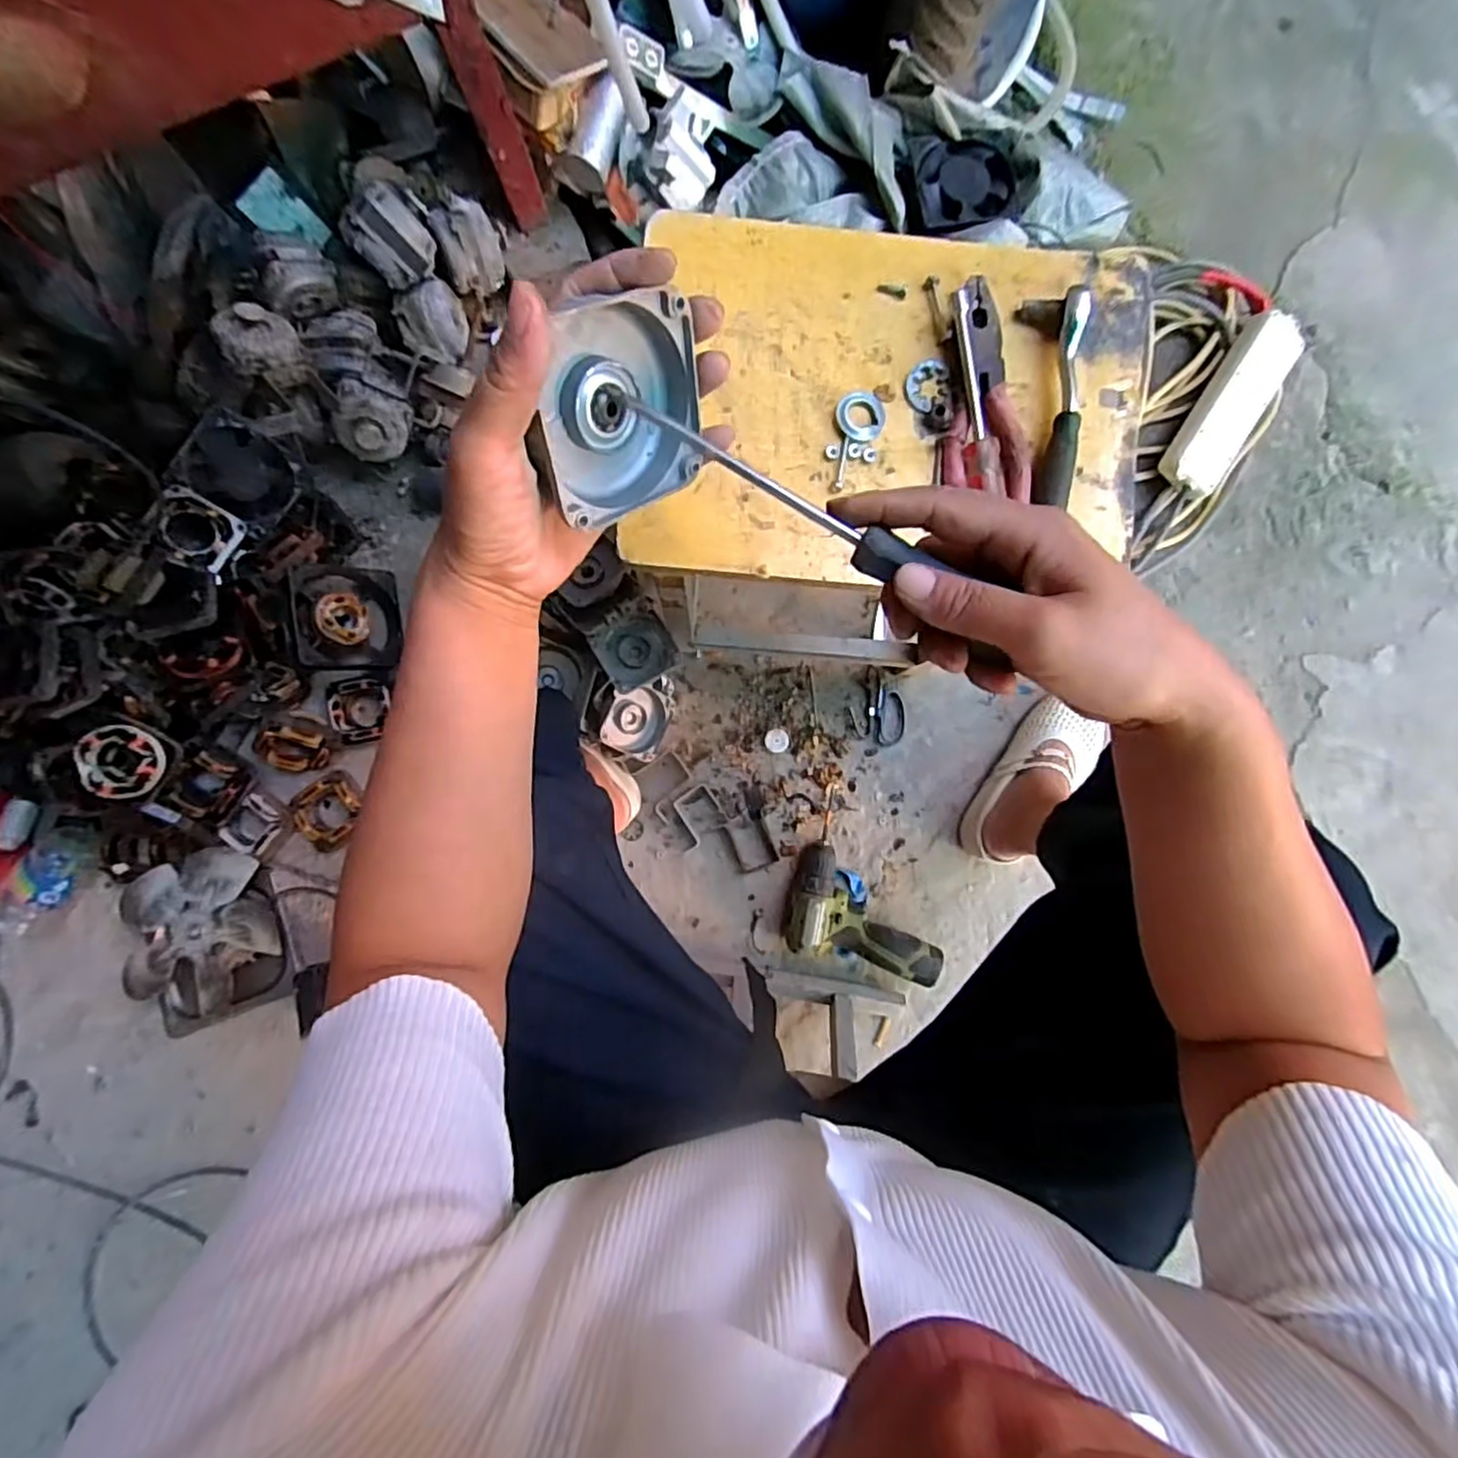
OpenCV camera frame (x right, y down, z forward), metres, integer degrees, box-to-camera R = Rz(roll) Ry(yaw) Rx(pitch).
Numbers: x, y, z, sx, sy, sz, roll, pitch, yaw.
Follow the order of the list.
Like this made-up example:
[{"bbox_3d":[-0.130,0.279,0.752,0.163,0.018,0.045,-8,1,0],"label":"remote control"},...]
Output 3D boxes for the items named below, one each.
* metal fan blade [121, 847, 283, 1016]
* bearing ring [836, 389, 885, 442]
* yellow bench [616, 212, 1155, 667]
[{"bbox_3d":[-0.629,0.243,0.780,0.181,0.046,0.182,-22,88,-1],"label":"metal fan blade"},{"bbox_3d":[0.086,-0.204,0.434,0.032,0.005,0.032,0,89,-1],"label":"bearing ring"},{"bbox_3d":[0.102,-0.199,0.648,0.329,0.456,0.242,4,88,0],"label":"yellow bench"}]

